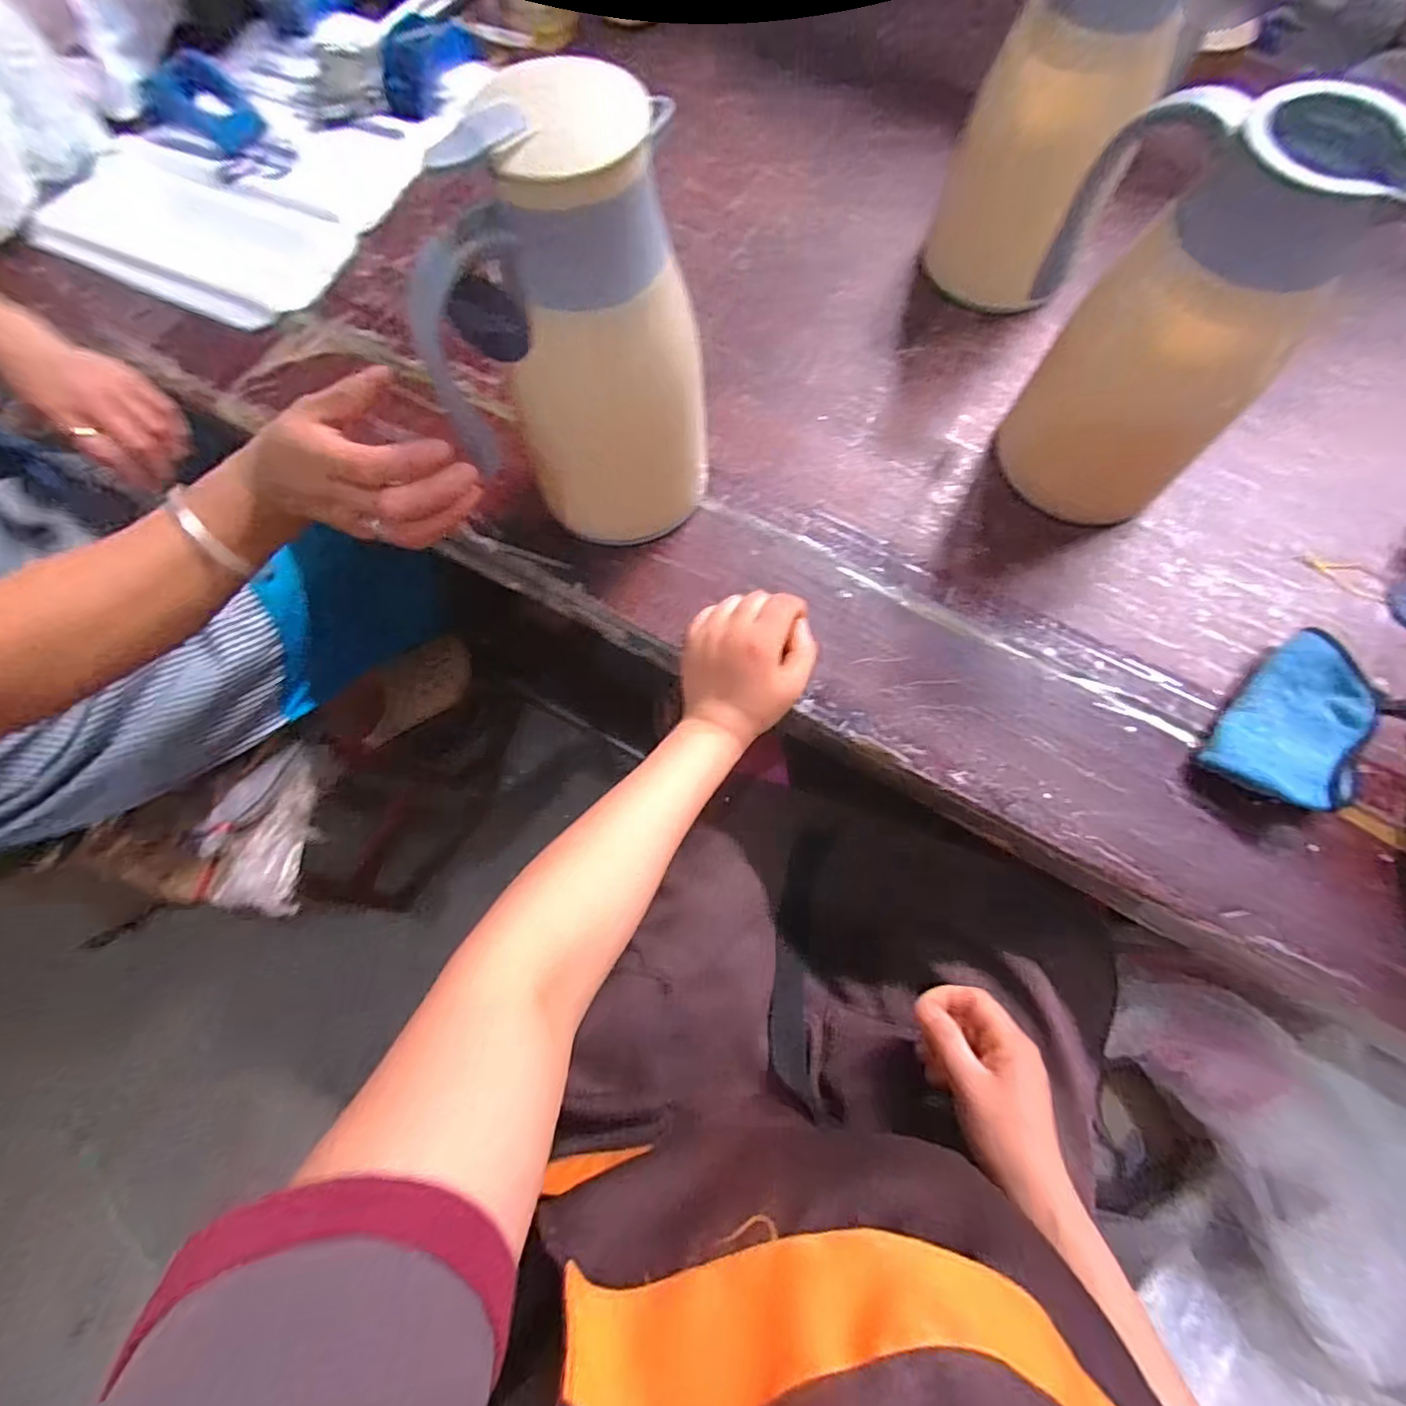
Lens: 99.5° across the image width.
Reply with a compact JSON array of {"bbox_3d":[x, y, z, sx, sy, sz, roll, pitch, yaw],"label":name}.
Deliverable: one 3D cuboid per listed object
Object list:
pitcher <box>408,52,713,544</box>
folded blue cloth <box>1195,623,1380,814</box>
[{"bbox_3d":[-0.075,-0.211,0.386,0.146,0.258,0.101,2,72,1],"label":"pitcher"},{"bbox_3d":[0.432,0.018,0.432,0.079,0.032,0.133,43,77,12],"label":"folded blue cloth"}]

